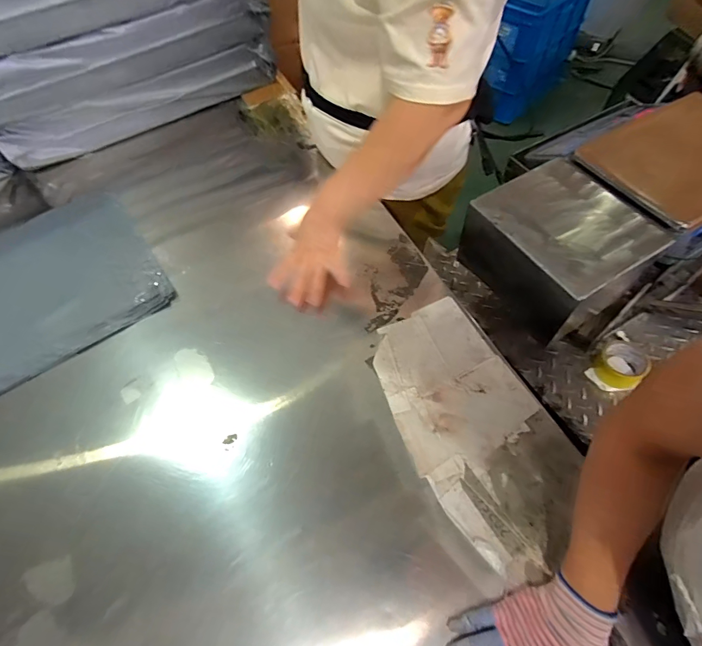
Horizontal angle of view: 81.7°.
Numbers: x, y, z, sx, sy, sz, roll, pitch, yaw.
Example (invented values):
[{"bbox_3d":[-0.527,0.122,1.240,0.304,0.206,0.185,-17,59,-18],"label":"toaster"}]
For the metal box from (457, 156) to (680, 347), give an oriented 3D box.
[{"bbox_3d":[0.345,-0.130,0.685,0.212,0.137,0.239,-24,60,-11],"label":"metal box"}]

